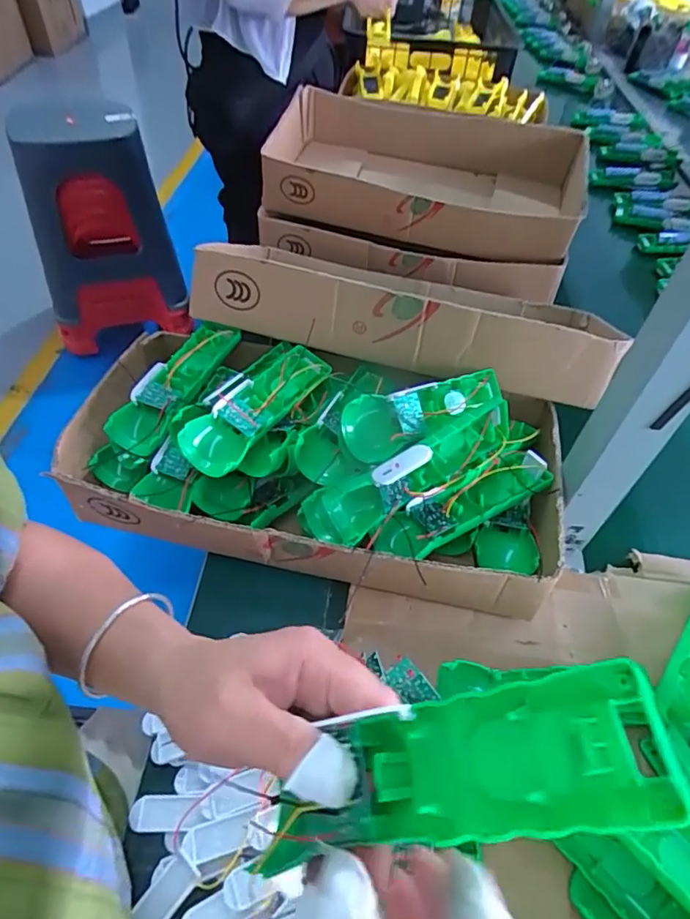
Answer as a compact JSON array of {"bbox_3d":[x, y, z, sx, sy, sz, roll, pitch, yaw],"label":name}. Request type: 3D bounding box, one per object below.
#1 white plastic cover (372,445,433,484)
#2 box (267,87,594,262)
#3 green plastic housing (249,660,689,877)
[{"bbox_3d":[0.043,0.004,0.399,0.048,0.007,0.016,-30,57,-9],"label":"white plastic cover"},{"bbox_3d":[0.121,-0.411,0.767,0.426,0.099,0.272,12,51,6],"label":"box"},{"bbox_3d":[0.032,0.108,0.180,0.144,0.017,0.044,-28,47,22],"label":"green plastic housing"}]

